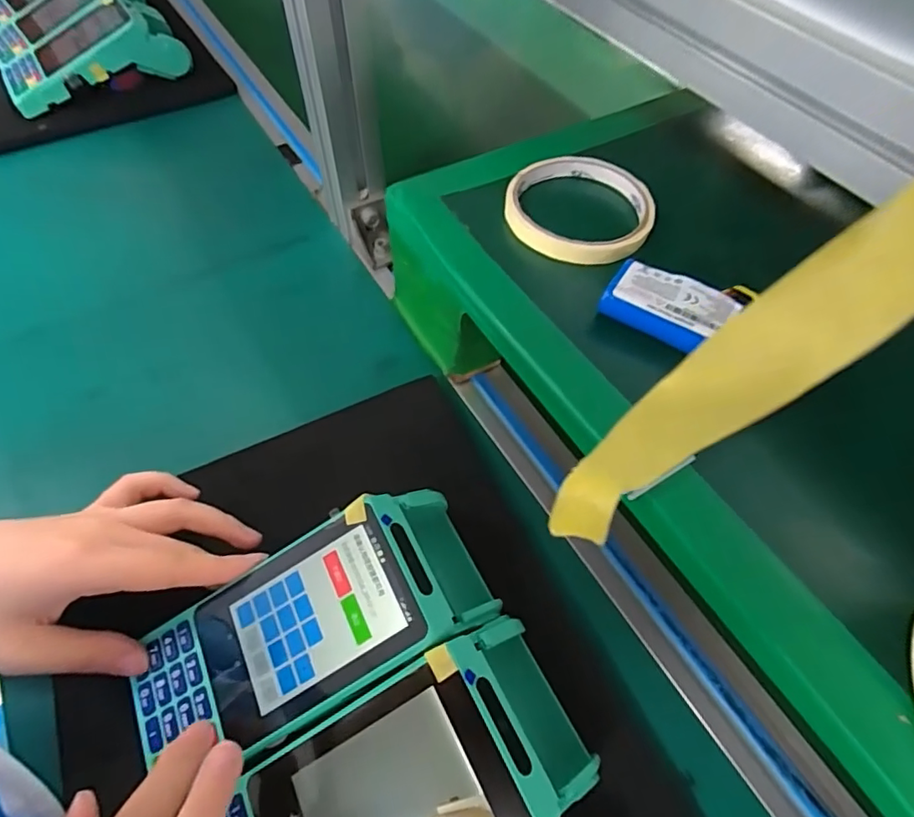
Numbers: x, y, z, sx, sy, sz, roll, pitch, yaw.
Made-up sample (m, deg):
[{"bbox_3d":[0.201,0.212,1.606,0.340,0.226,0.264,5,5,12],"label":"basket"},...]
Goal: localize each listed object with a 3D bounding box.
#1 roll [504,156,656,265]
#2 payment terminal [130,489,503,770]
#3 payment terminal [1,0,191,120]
[{"bbox_3d":[0.073,-0.120,0.321,0.086,0.015,0.086,0,59,-1],"label":"roll"},{"bbox_3d":[-0.069,0.107,0.261,0.164,0.061,0.075,-24,61,-9],"label":"payment terminal"},{"bbox_3d":[-0.380,-0.367,0.555,0.174,0.062,0.083,-28,63,-17],"label":"payment terminal"}]

